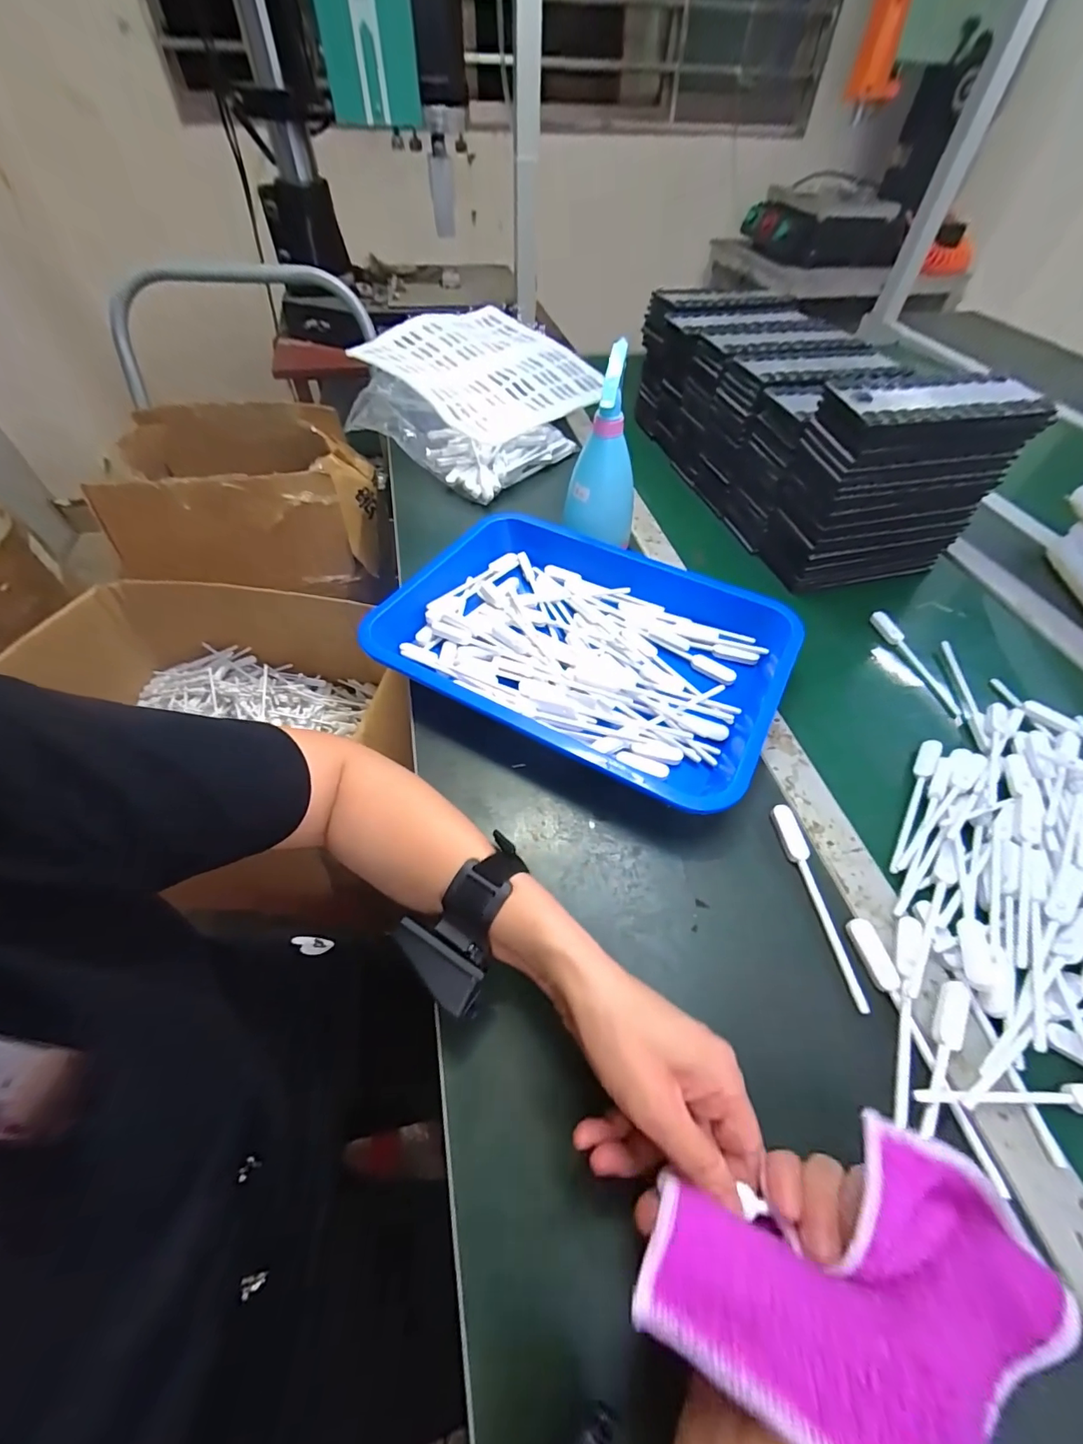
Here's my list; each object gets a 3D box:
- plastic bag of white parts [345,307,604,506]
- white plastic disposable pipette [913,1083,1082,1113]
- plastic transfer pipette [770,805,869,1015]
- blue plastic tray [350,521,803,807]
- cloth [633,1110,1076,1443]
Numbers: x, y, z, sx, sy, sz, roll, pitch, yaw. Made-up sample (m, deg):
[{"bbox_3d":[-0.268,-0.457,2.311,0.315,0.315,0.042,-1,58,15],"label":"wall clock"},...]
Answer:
[{"bbox_3d":[-0.088,-0.510,0.763,0.307,0.092,0.325,35,60,21],"label":"plastic bag of white parts"},{"bbox_3d":[0.287,0.220,0.290,0.142,0.009,0.015,2,54,-1],"label":"white plastic disposable pipette"},{"bbox_3d":[0.202,0.129,0.363,0.016,0.007,0.144,-4,54,-6],"label":"plastic transfer pipette"},{"bbox_3d":[0.041,-0.077,0.490,0.364,0.049,0.263,26,57,16],"label":"blue plastic tray"},{"bbox_3d":[0.126,0.225,0.199,0.172,0.028,0.092,0,54,-7],"label":"cloth"}]

